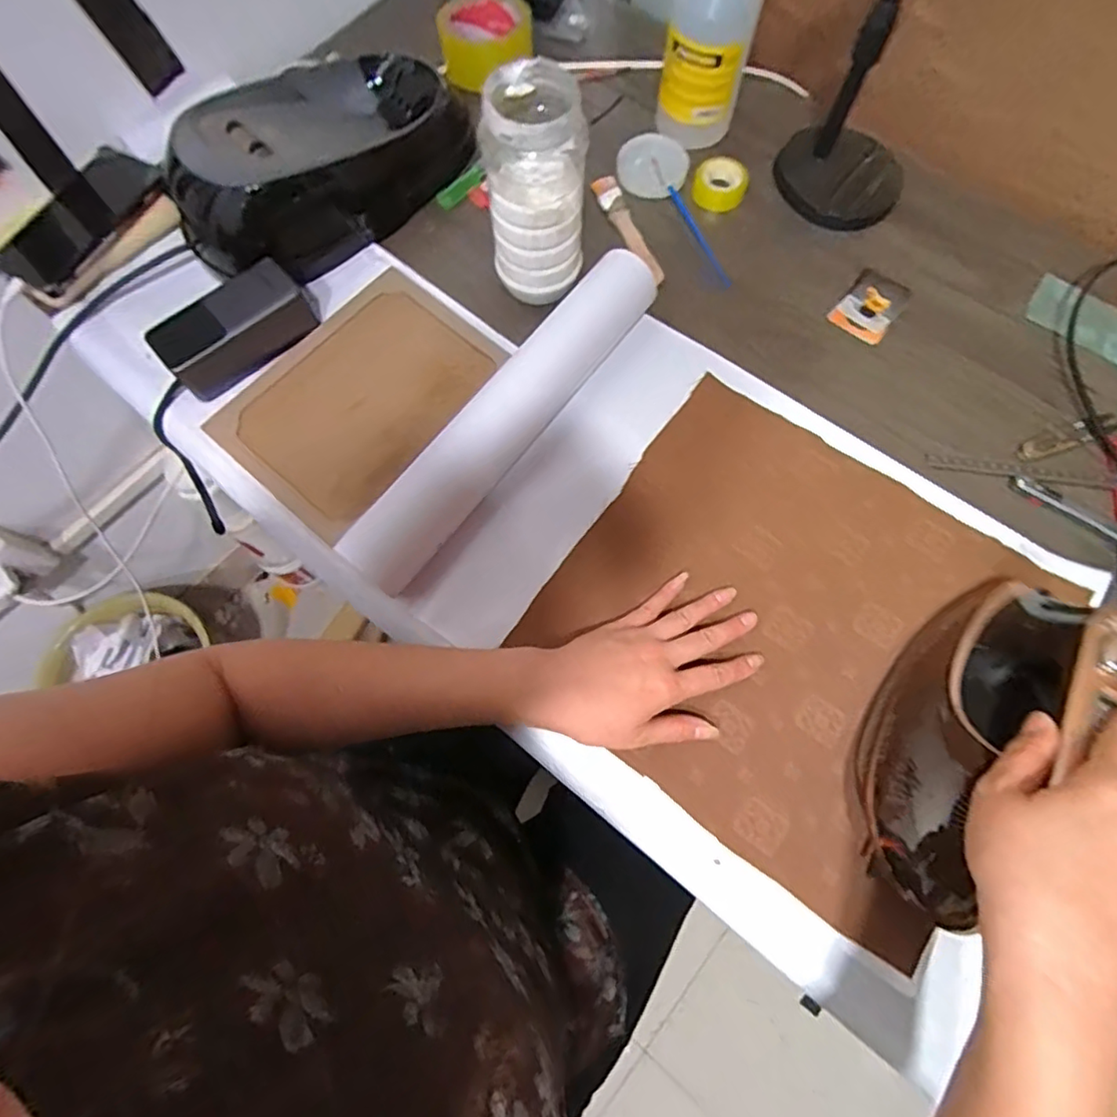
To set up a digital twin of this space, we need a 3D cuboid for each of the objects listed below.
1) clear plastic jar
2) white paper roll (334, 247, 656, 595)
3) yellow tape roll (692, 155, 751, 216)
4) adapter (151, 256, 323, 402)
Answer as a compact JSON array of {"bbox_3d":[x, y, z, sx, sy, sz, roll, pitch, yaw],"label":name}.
[{"bbox_3d":[-0.018,-0.296,0.481,0.076,0.158,0.068,-3,72,0],"label":"clear plastic jar"},{"bbox_3d":[-0.040,-0.121,0.494,0.055,0.045,0.350,36,76,11],"label":"white paper roll"},{"bbox_3d":[0.163,-0.376,0.589,0.052,0.022,0.052,0,72,1],"label":"yellow tape roll"},{"bbox_3d":[-0.282,-0.199,0.517,0.129,0.048,0.056,-37,75,-10],"label":"adapter"}]

